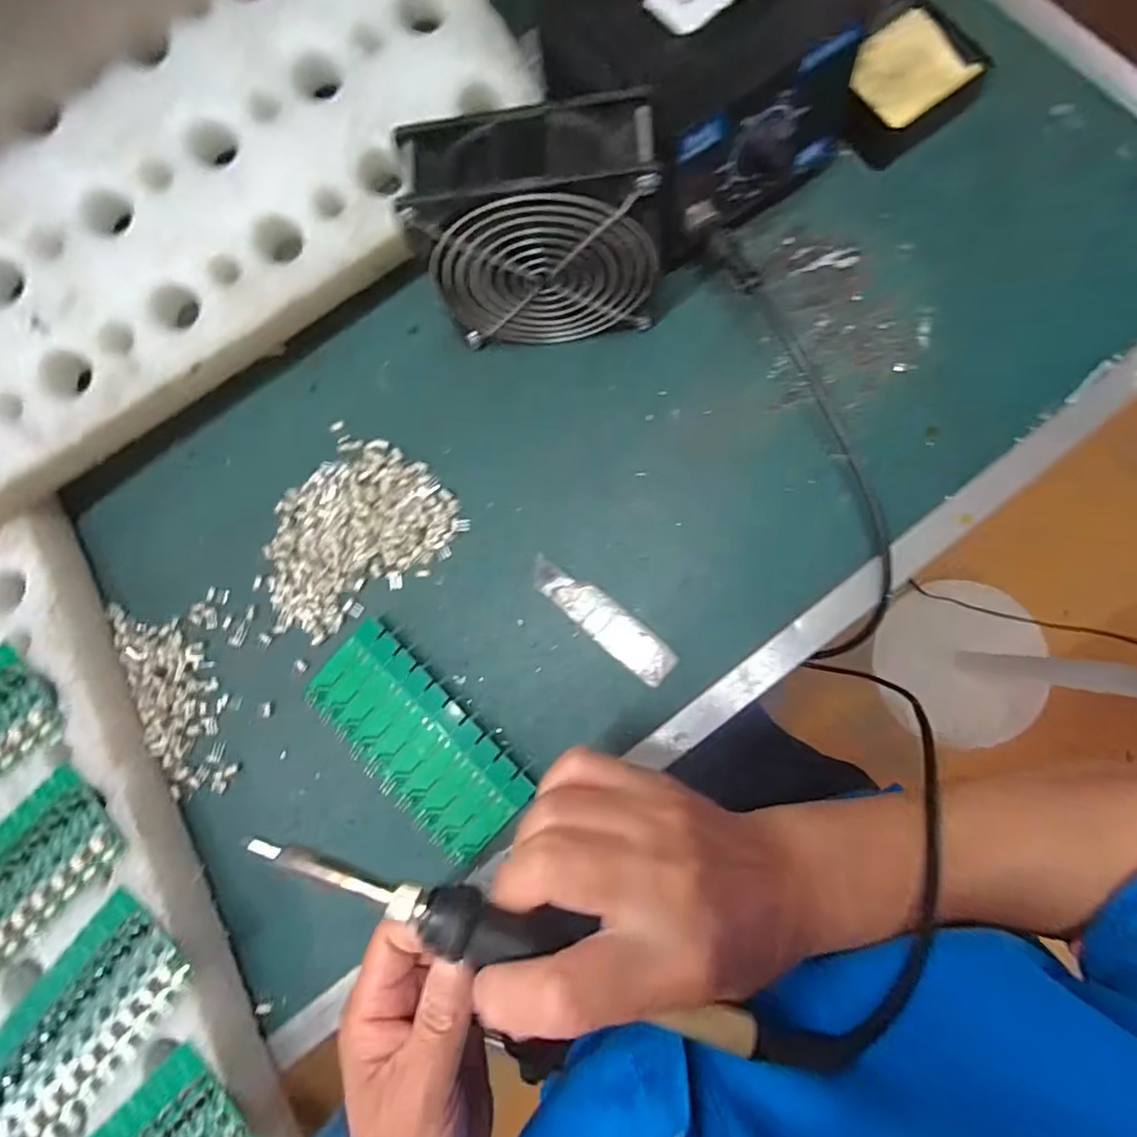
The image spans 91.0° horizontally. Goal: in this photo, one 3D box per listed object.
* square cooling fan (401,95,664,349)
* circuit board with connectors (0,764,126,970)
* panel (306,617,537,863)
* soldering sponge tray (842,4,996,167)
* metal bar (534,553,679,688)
[{"bbox_3d":[-0.014,-0.171,0.294,0.118,0.115,0.045,-3,83,5],"label":"square cooling fan"},{"bbox_3d":[-0.310,0.177,0.305,0.139,0.009,0.060,-45,81,-1],"label":"circuit board with connectors"},{"bbox_3d":[-0.089,0.100,0.324,0.138,0.013,0.065,44,89,9],"label":"panel"},{"bbox_3d":[0.195,-0.286,0.330,0.070,0.021,0.066,-35,81,0],"label":"soldering sponge tray"},{"bbox_3d":[0.019,0.028,0.325,0.097,0.005,0.024,40,85,14],"label":"metal bar"}]

